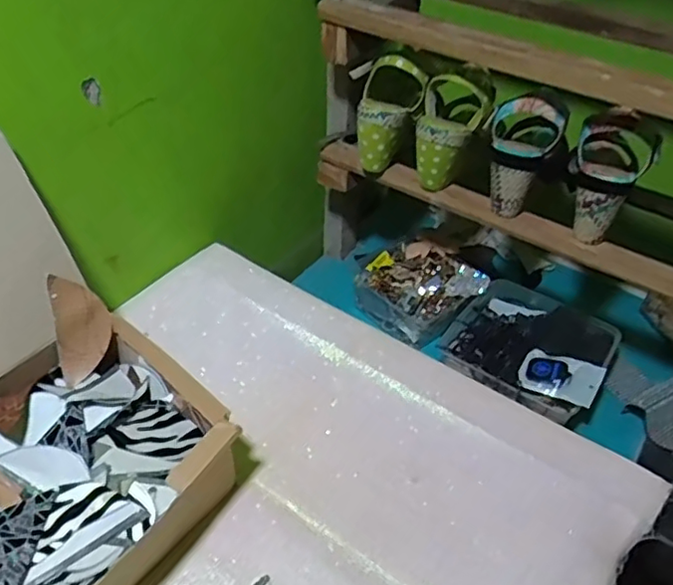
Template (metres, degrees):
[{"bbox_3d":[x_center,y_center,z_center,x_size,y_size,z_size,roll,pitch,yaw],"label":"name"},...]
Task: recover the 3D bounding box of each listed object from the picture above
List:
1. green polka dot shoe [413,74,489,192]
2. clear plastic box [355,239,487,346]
[{"bbox_3d":[0.138,-0.194,0.768,0.079,0.127,0.067,13,43,10],"label":"green polka dot shoe"},{"bbox_3d":[0.124,-0.011,0.957,0.179,0.066,0.144,32,49,28],"label":"clear plastic box"}]

